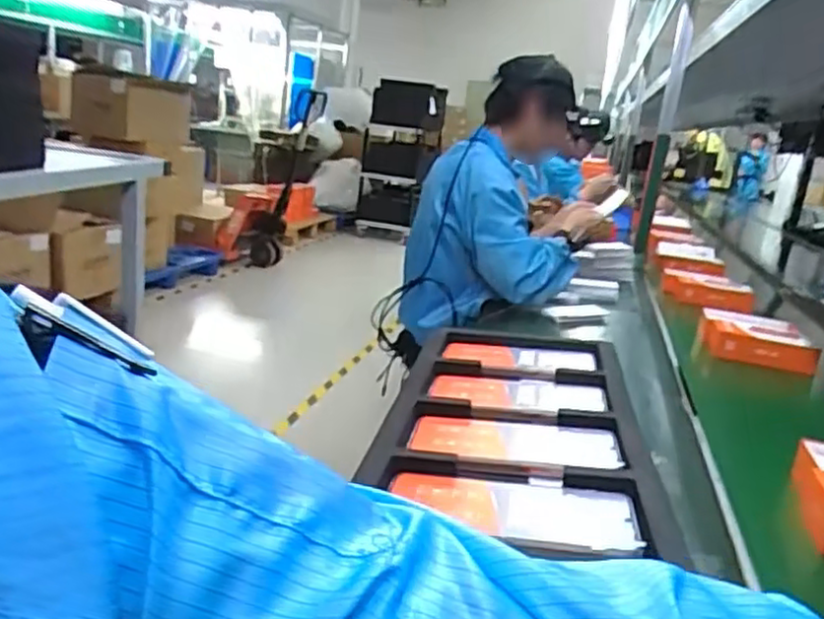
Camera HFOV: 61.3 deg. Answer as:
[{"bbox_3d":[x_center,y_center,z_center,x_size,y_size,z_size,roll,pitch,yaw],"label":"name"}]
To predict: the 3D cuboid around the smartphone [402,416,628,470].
[{"bbox_3d":[0.088,0.111,0.597,0.171,0.011,0.072,5,17,7],"label":"smartphone"}]

